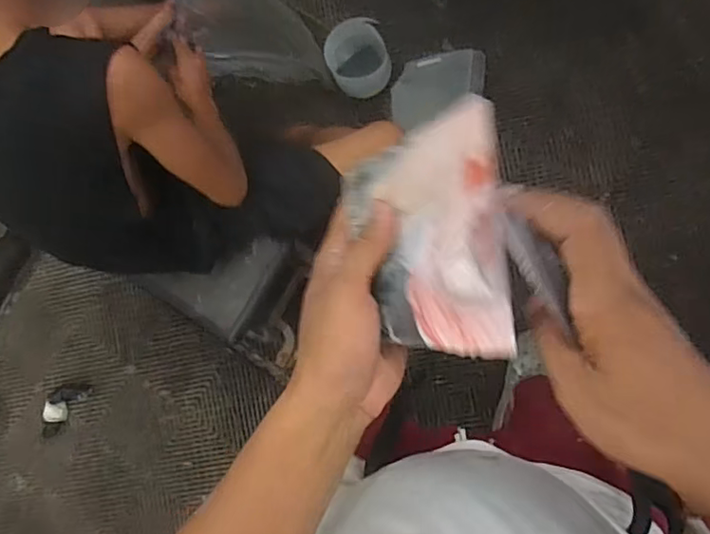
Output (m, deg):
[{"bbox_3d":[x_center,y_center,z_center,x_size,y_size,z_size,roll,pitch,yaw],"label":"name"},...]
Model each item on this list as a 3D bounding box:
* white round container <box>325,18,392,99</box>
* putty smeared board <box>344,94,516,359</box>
[{"bbox_3d":[0.008,-0.517,1.445,0.156,0.104,0.161,-20,83,6],"label":"white round container"},{"bbox_3d":[0.042,-0.018,0.345,0.100,0.015,0.144,-15,74,34],"label":"putty smeared board"}]

